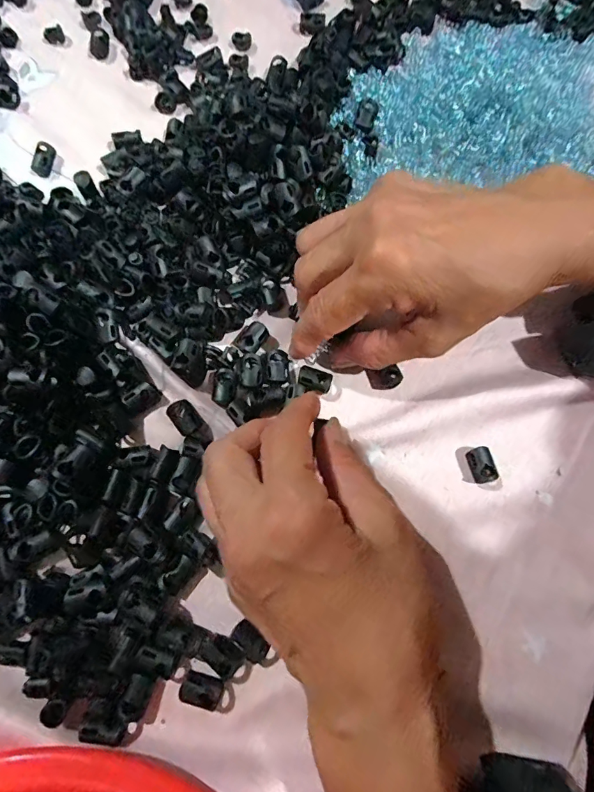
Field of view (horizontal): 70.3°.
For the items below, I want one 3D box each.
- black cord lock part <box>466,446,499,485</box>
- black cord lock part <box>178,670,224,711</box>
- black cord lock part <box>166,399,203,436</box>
[{"bbox_3d":[0.105,0.040,0.240,0.013,0.007,0.020,-18,75,-6],"label":"black cord lock part"},{"bbox_3d":[-0.047,0.144,0.208,0.020,0.008,0.013,14,75,3],"label":"black cord lock part"},{"bbox_3d":[-0.065,0.012,0.242,0.015,0.006,0.020,-40,79,-11],"label":"black cord lock part"}]

